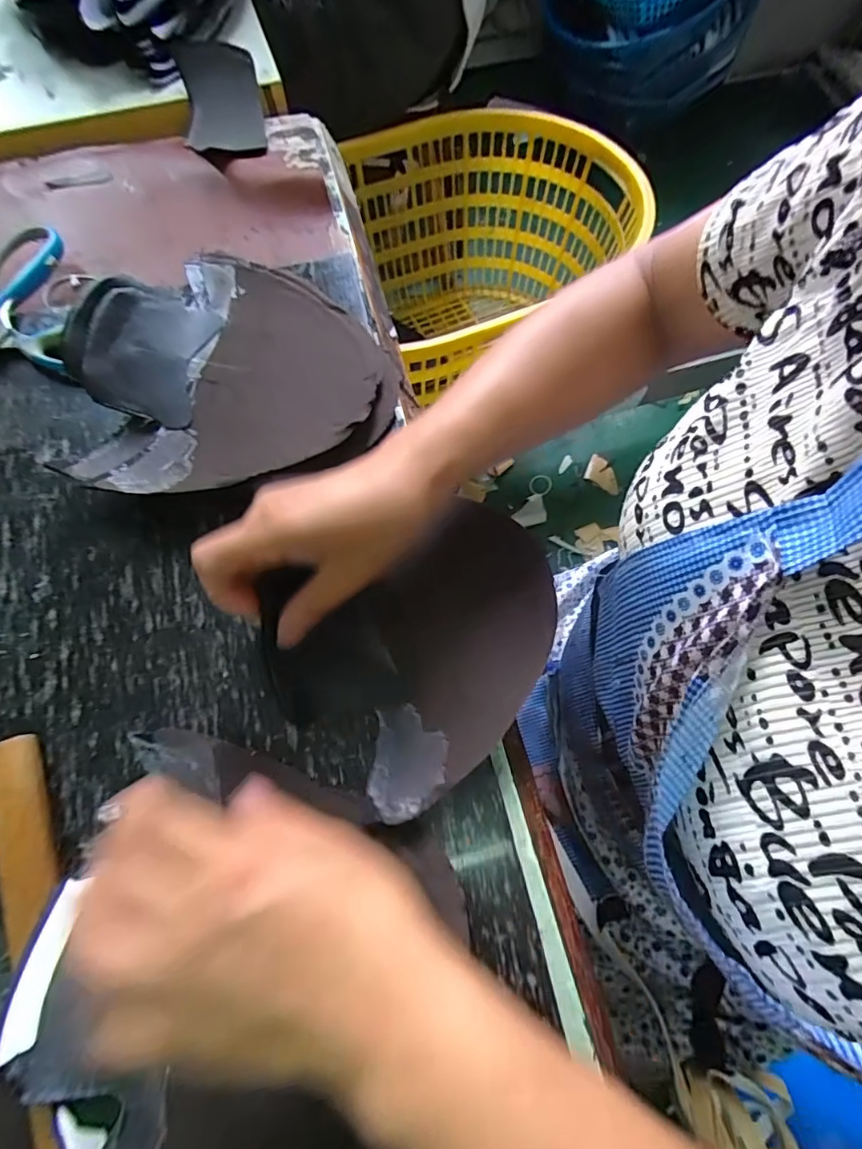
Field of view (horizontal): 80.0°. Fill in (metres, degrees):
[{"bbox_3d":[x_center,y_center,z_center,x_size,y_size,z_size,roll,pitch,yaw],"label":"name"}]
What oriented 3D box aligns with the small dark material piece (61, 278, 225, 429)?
[{"bbox_3d":[-0.190,-0.152,0.344,0.083,0.013,0.091,24,71,-18],"label":"small dark material piece"}]

